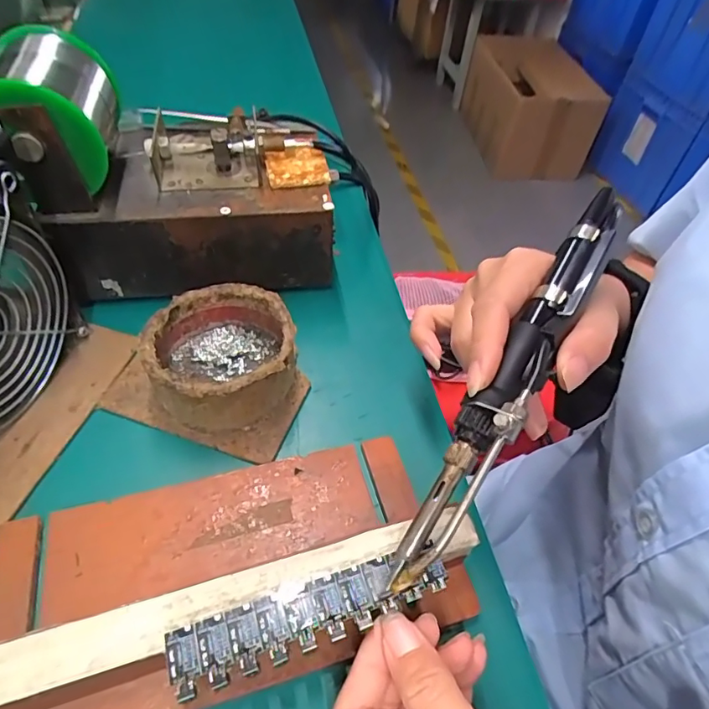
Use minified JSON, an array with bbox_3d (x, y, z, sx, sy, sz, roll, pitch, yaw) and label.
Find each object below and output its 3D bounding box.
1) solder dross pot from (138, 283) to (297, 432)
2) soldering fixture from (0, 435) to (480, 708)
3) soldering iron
[{"bbox_3d":[-0.077,0.001,0.295,0.081,0.041,0.083,2,50,-2],"label":"solder dross pot"},{"bbox_3d":[-0.060,0.090,0.219,0.212,0.044,0.103,-11,52,-13],"label":"soldering fixture"},{"bbox_3d":[0.071,0.003,0.212,0.021,0.019,0.202,28,74,19],"label":"soldering iron"}]

